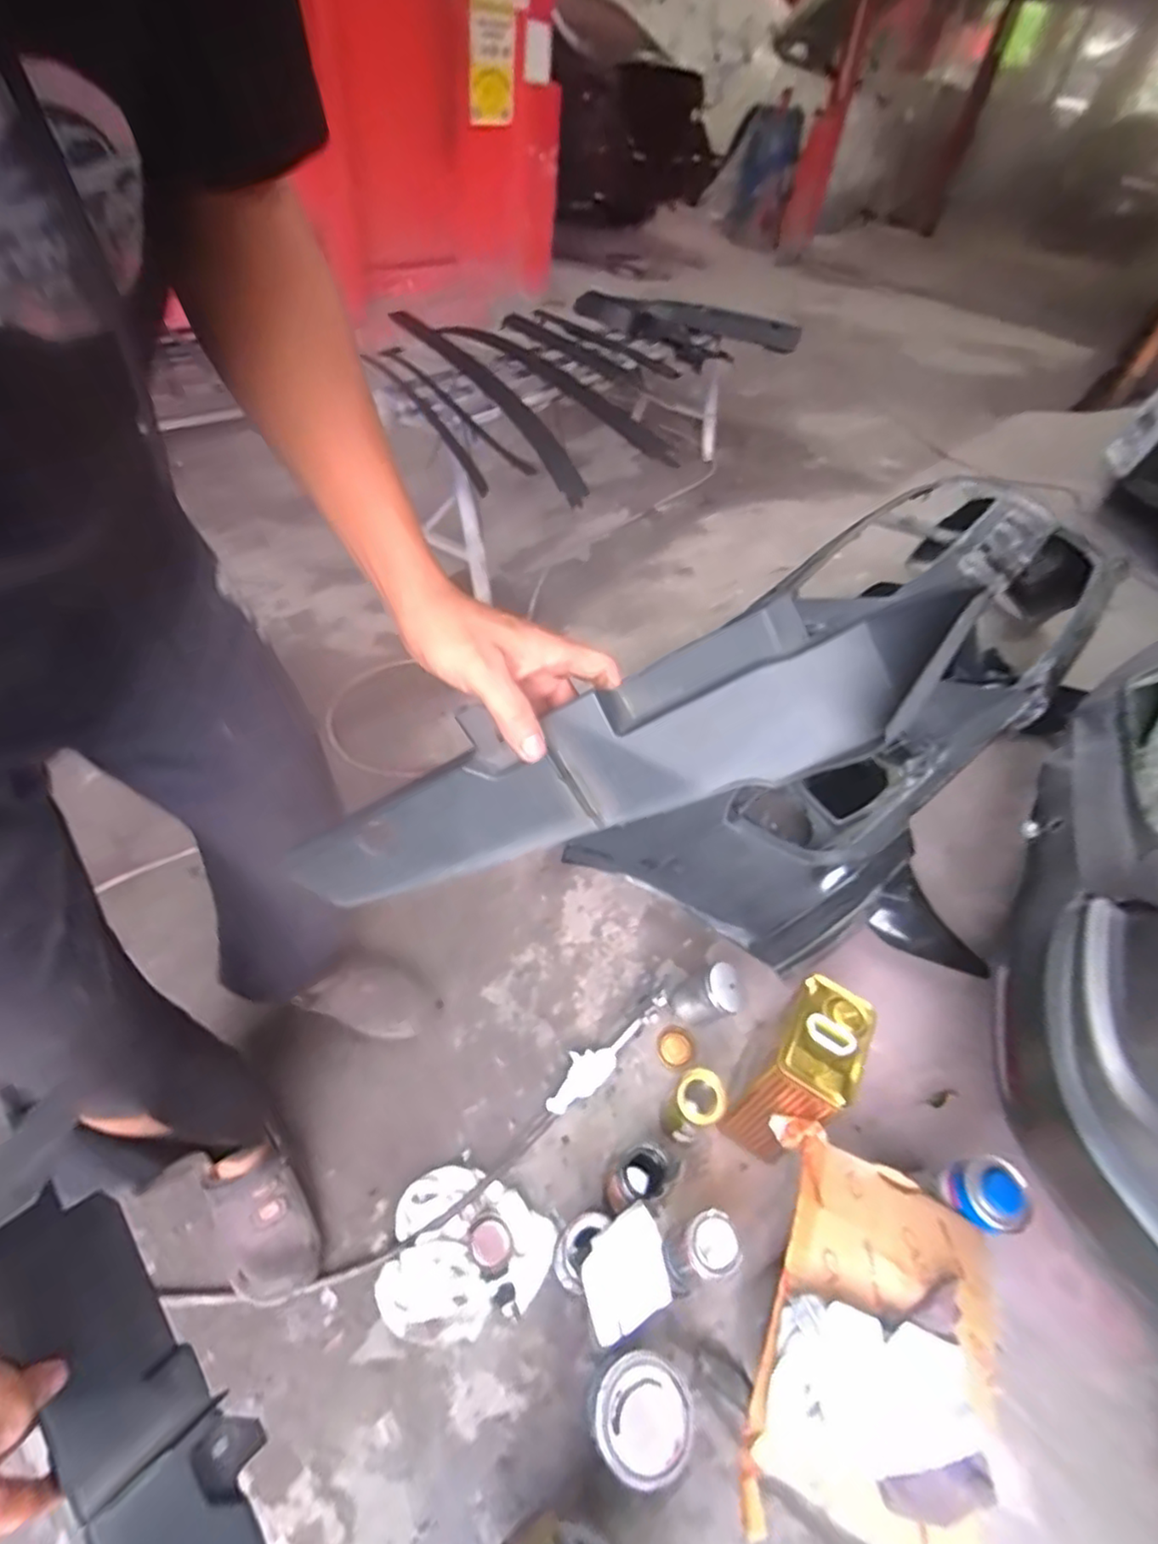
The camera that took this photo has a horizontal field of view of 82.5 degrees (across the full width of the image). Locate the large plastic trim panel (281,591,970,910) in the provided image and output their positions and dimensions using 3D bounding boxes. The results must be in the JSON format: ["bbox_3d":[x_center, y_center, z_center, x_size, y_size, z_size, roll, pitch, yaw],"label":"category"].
[{"bbox_3d":[0.004,-0.004,0.442,0.458,0.081,0.074,-21,42,21],"label":"large plastic trim panel"}]

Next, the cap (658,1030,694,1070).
[{"bbox_3d":[0.158,0.458,1.090,0.058,0.012,0.057,4,48,-5],"label":"cap"}]

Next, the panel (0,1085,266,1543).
[{"bbox_3d":[-0.286,0.428,0.437,0.415,0.027,0.097,60,17,2],"label":"panel"}]

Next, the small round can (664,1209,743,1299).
[{"bbox_3d":[0.158,0.624,0.862,0.076,0.132,0.074,4,48,-5],"label":"small round can"}]

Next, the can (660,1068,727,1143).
[{"bbox_3d":[0.170,0.500,0.980,0.072,0.121,0.069,4,48,-5],"label":"can"}]

